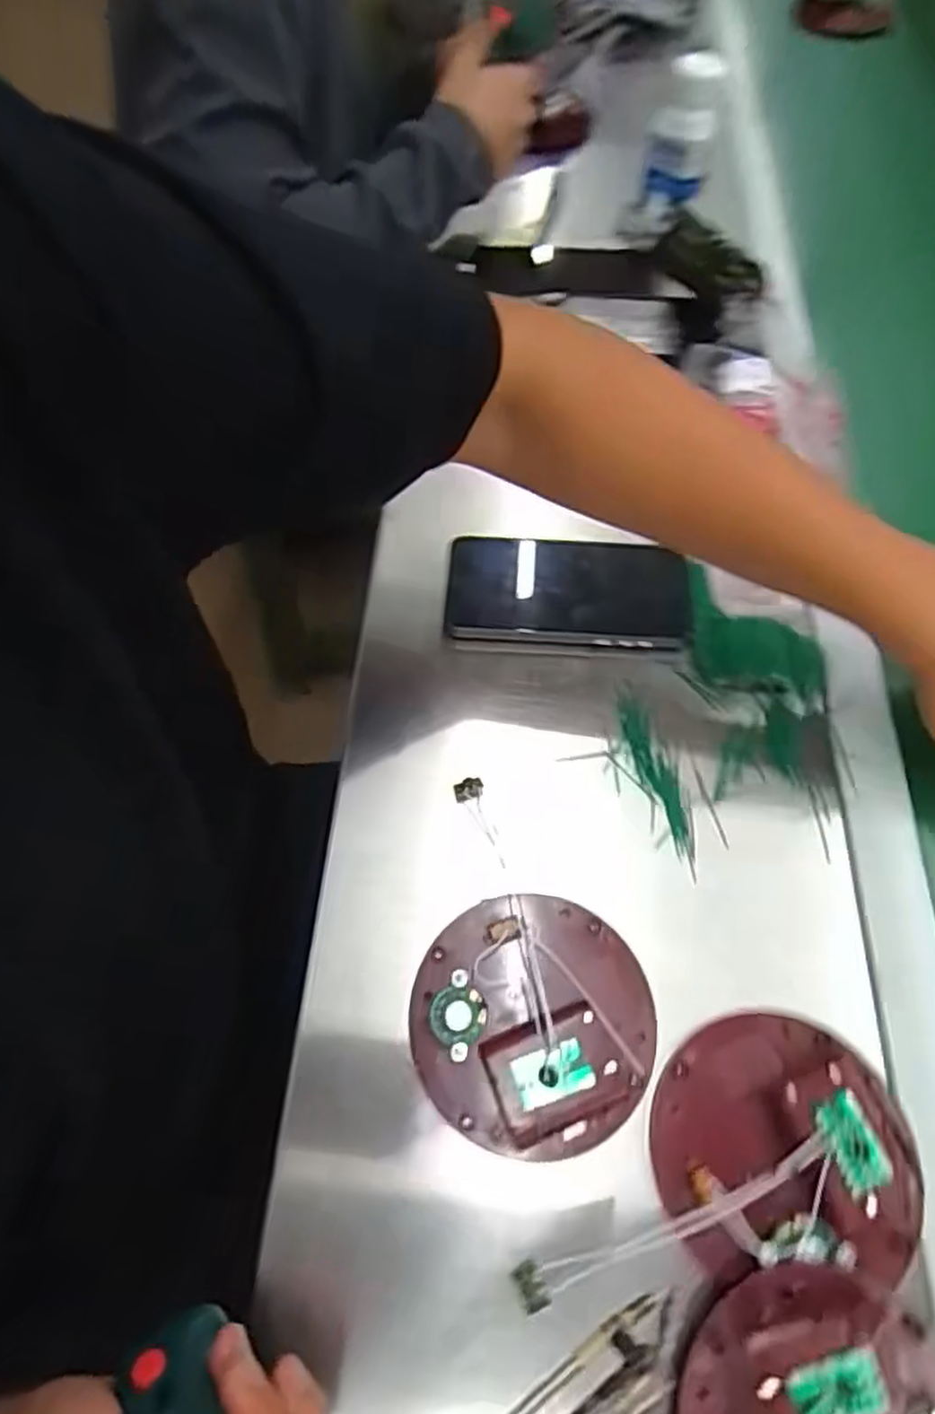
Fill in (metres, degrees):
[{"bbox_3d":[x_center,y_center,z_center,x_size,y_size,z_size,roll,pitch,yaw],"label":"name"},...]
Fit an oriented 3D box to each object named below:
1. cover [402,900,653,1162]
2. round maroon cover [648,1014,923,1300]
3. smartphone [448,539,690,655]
[{"bbox_3d":[0.033,0.155,0.352,0.116,0.023,0.118,0,63,-1],"label":"cover"},{"bbox_3d":[0.146,0.200,0.325,0.115,0.021,0.102,1,63,0],"label":"round maroon cover"},{"bbox_3d":[0.066,-0.077,0.473,0.156,0.018,0.082,3,63,1],"label":"smartphone"}]

